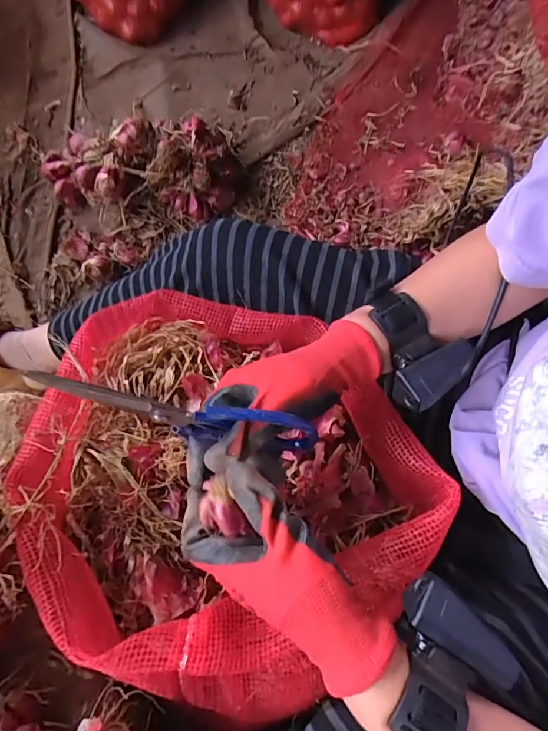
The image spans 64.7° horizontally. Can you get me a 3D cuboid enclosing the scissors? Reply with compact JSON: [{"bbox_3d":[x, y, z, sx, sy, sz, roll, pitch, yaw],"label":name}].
[{"bbox_3d":[-0.061,0.036,0.304,0.193,0.056,0.019,15,72,-20],"label":"scissors"}]

